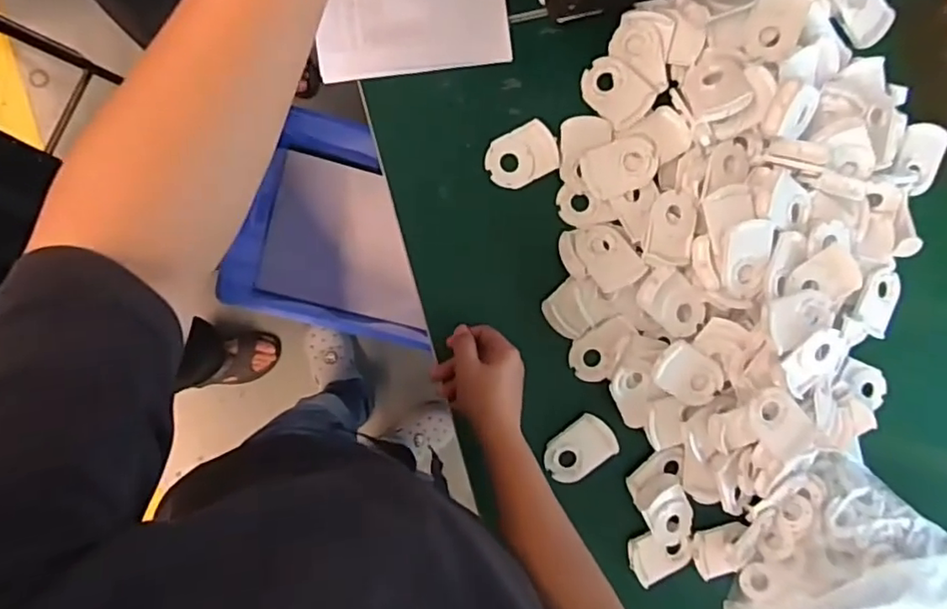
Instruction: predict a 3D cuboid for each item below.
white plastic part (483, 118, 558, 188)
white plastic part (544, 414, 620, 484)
[{"bbox_3d":[0.054,-0.168,0.684,0.082,0.004,0.060,-28,96,-7],"label":"white plastic part"},{"bbox_3d":[0.123,0.169,0.701,0.083,0.011,0.057,-33,97,-6],"label":"white plastic part"}]

